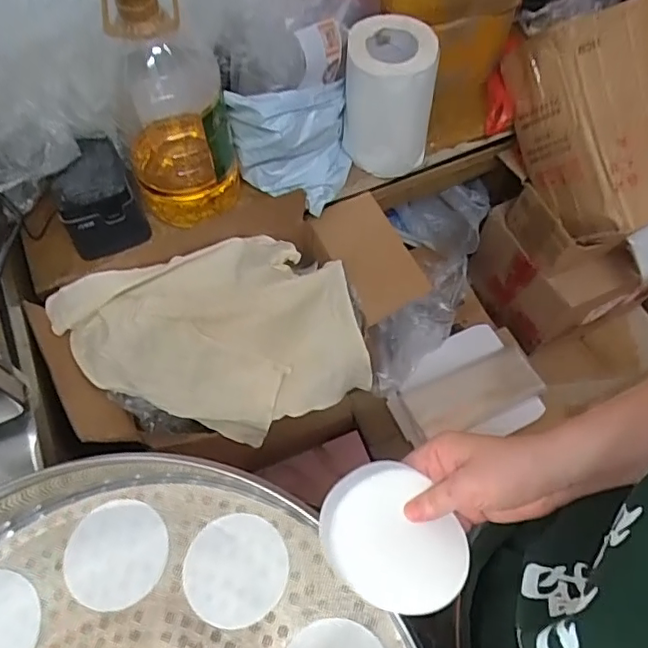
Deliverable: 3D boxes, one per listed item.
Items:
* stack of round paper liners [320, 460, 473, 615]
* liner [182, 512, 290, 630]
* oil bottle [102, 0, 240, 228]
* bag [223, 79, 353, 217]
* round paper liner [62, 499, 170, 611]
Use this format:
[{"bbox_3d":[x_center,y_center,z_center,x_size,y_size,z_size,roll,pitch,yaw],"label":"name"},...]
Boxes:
[{"bbox_3d":[0.051,0.147,0.389,0.106,0.019,0.091,31,48,0],"label":"stack of round paper liners"},{"bbox_3d":[-0.082,0.225,0.518,0.093,0.009,0.093,0,63,1],"label":"liner"},{"bbox_3d":[-0.212,-0.293,0.773,0.151,0.341,0.119,-8,63,-3],"label":"oil bottle"},{"bbox_3d":[-0.046,-0.280,0.876,0.182,0.204,0.075,-16,63,-7],"label":"bag"},{"bbox_3d":[-0.195,0.215,0.528,0.091,0.004,0.093,0,63,1],"label":"round paper liner"}]

